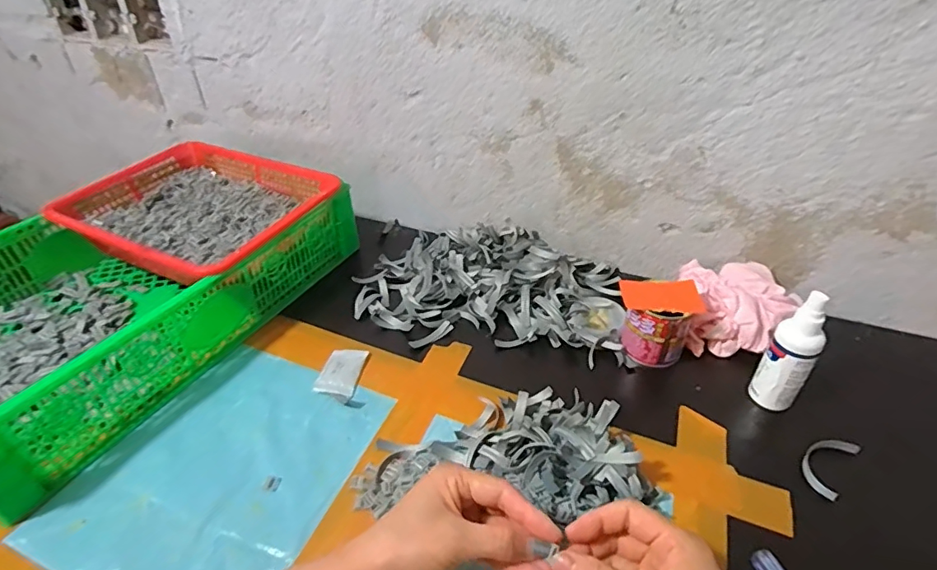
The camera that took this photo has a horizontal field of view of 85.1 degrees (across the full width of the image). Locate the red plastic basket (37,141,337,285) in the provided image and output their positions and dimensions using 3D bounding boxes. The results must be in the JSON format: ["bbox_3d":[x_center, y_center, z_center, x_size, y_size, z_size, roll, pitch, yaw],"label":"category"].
[{"bbox_3d":[-0.339,-0.096,0.669,0.308,0.072,0.242,15,39,20],"label":"red plastic basket"}]

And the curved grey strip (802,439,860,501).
[{"bbox_3d":[0.316,0.156,0.450,0.032,0.014,0.065,30,46,35],"label":"curved grey strip"}]

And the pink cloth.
[{"bbox_3d":[0.305,0.023,0.588,0.113,0.067,0.127,5,37,8],"label":"pink cloth"}]

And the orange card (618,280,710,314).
[{"bbox_3d":[0.204,0.012,0.534,0.080,0.005,0.044,-2,50,-1],"label":"orange card"}]

